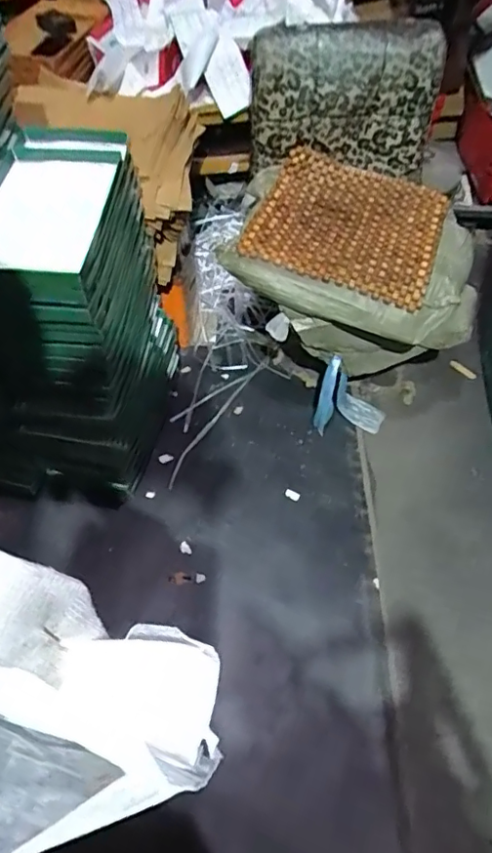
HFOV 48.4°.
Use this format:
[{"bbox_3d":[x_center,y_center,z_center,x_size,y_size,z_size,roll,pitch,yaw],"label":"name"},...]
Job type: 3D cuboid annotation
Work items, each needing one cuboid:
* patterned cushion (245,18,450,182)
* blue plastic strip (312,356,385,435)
[{"bbox_3d":[0.216,-0.720,1.238,0.416,0.307,0.131,3,56,5],"label":"patterned cushion"},{"bbox_3d":[0.267,-0.069,1.371,0.167,0.180,0.150,16,58,13],"label":"blue plastic strip"}]

